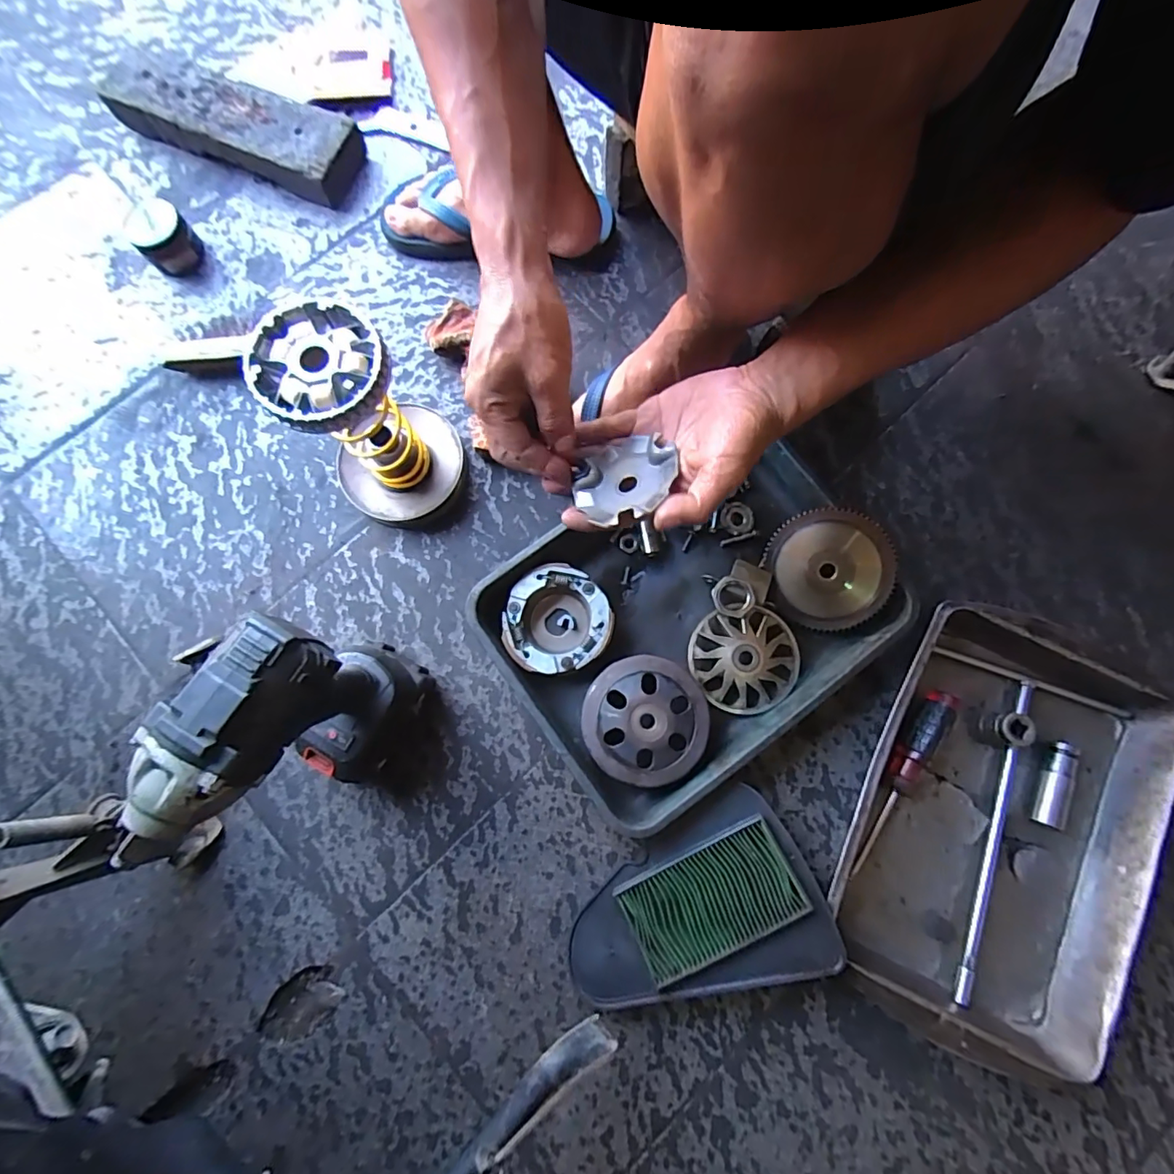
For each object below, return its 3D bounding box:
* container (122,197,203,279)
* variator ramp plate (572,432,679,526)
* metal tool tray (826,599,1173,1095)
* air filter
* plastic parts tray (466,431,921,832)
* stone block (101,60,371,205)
[{"bbox_3d":[-0.478,-0.395,0.598,0.061,0.044,0.067,-43,81,-8],"label":"container"},{"bbox_3d":[0.027,-0.080,0.386,0.072,0.010,0.069,5,70,29],"label":"variator ramp plate"},{"bbox_3d":[0.368,0.209,0.480,0.242,0.052,0.359,25,79,5],"label":"metal tool tray"},{"bbox_3d":[0.092,0.287,0.461,0.224,0.056,0.145,-28,80,-5],"label":"air filter"},{"bbox_3d":[0.101,0.022,0.516,0.358,0.050,0.275,-35,80,-7],"label":"plastic parts tray"},{"bbox_3d":[-0.417,-0.551,0.630,0.306,0.048,0.105,23,79,5],"label":"stone block"}]

